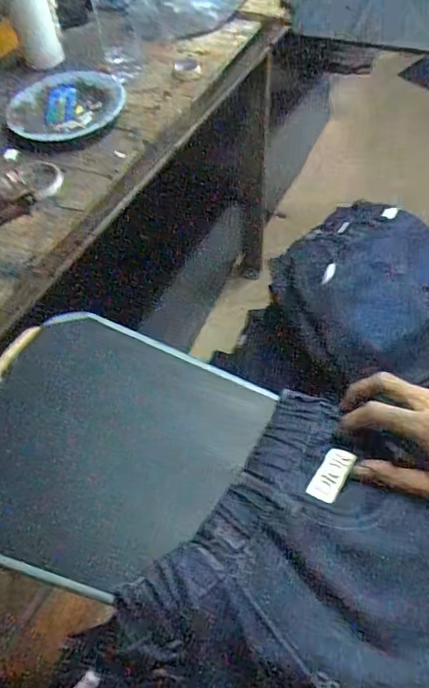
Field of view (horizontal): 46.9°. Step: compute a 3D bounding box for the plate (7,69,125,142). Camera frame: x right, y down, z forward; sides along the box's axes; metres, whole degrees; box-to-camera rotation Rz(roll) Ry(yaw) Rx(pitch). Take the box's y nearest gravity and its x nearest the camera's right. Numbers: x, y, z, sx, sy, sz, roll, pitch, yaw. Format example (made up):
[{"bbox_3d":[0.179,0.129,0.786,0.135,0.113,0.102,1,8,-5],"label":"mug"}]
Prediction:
[{"bbox_3d":[-0.246,-0.415,0.840,0.169,0.025,0.197,3,56,5],"label":"plate"}]

